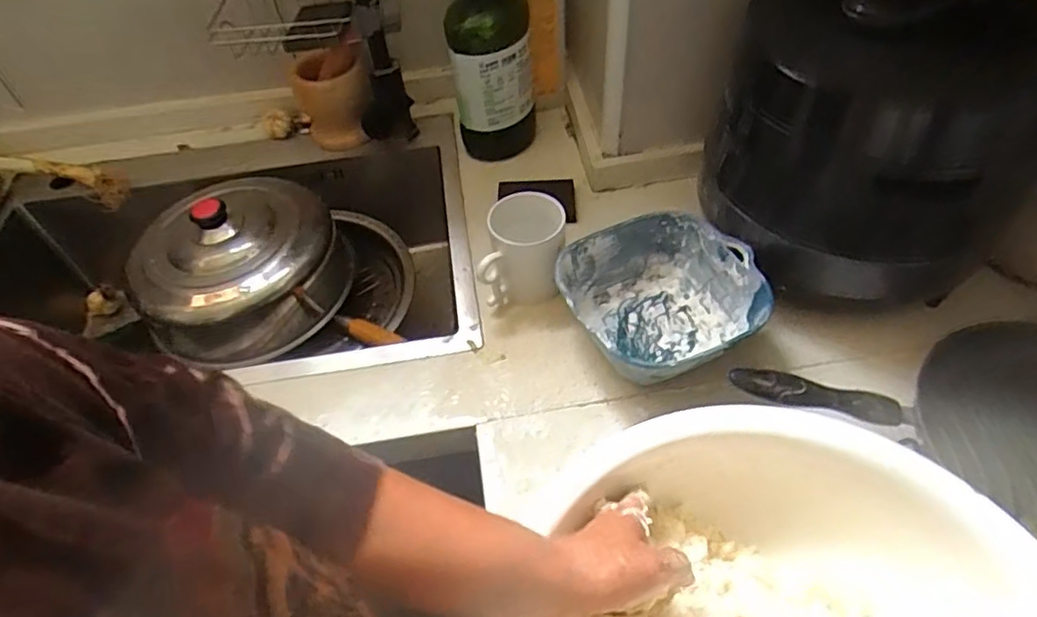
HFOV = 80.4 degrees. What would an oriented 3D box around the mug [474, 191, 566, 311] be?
[{"bbox_3d":[0.001,-0.061,0.670,0.094,0.097,0.078,-12,51,-5],"label":"mug"}]

